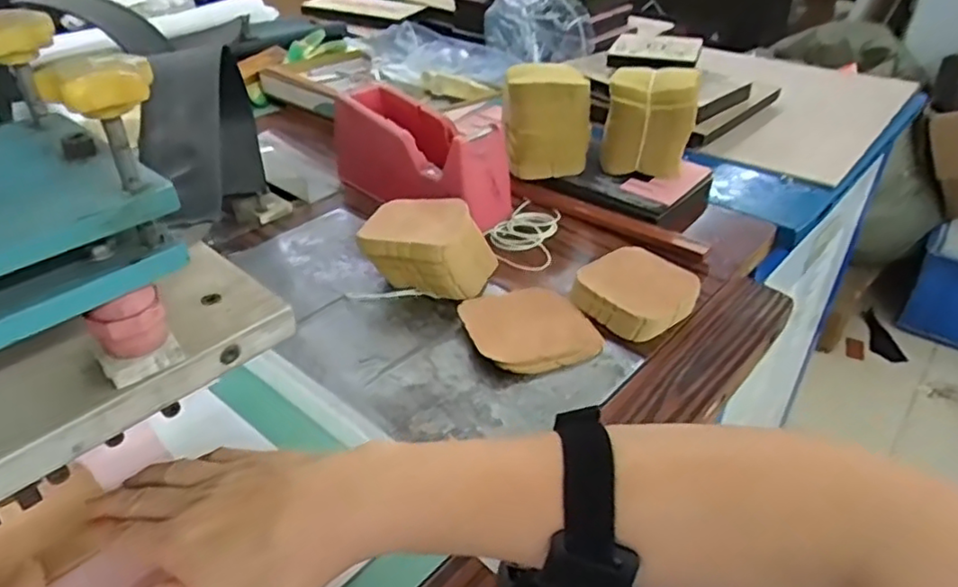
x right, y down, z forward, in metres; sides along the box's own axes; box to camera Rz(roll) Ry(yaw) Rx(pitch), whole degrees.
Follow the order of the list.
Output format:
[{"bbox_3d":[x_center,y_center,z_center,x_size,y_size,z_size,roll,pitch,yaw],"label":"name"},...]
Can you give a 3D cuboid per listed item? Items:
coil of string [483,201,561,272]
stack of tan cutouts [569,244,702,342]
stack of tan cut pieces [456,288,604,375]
[{"bbox_3d":[0.042,-0.060,0.628,0.063,0.007,0.115,8,37,10],"label":"coil of string"},{"bbox_3d":[0.128,-0.002,0.529,0.086,0.025,0.080,-26,43,-31],"label":"stack of tan cutouts"},{"bbox_3d":[0.038,0.024,0.499,0.092,0.015,0.088,-17,39,-21],"label":"stack of tan cut pieces"}]

